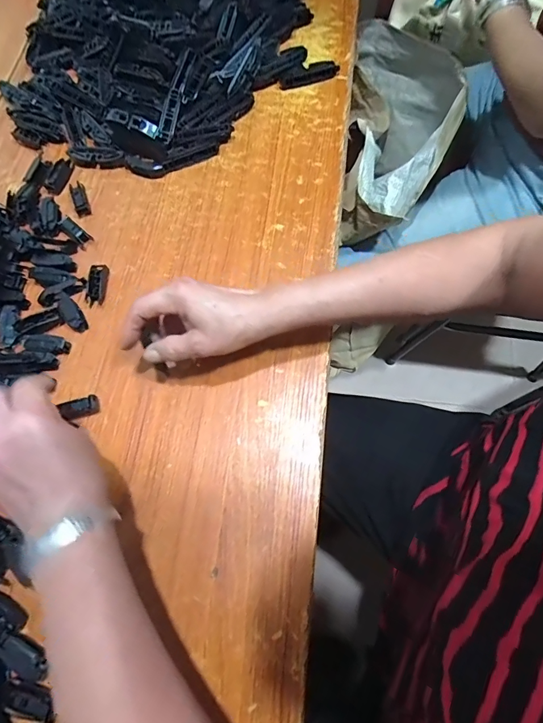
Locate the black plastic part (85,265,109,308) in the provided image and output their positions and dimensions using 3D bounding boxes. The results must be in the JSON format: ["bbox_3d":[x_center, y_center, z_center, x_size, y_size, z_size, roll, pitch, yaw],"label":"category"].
[{"bbox_3d":[-0.199,-0.087,0.454,0.019,0.012,0.049,3,70,4],"label":"black plastic part"}]

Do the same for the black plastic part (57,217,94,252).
[{"bbox_3d":[-0.237,-0.157,0.481,0.043,0.015,0.018,38,76,15],"label":"black plastic part"}]

